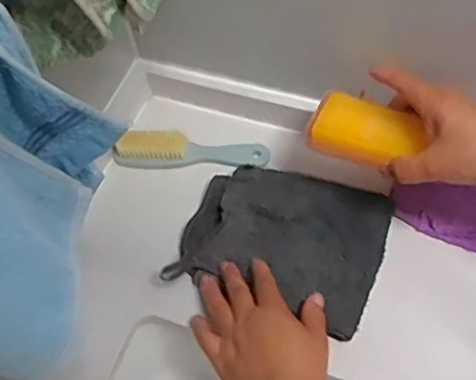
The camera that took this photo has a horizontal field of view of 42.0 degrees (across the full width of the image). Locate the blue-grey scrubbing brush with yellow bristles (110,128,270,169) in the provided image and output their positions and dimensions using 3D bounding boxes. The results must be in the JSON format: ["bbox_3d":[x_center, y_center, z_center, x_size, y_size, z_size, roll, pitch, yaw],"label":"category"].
[{"bbox_3d":[-0.052,-0.045,0.668,0.166,0.031,0.031,0,55,3],"label":"blue-grey scrubbing brush with yellow bristles"}]

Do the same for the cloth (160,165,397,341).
[{"bbox_3d":[0.046,0.045,0.613,0.188,0.022,0.156,19,59,16],"label":"cloth"}]

